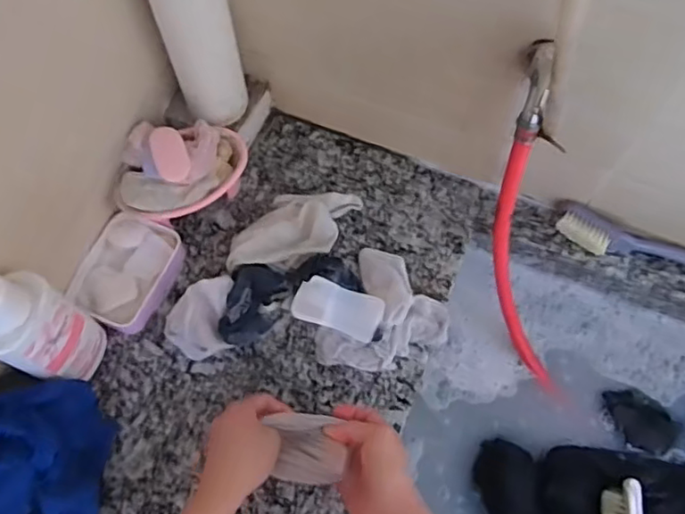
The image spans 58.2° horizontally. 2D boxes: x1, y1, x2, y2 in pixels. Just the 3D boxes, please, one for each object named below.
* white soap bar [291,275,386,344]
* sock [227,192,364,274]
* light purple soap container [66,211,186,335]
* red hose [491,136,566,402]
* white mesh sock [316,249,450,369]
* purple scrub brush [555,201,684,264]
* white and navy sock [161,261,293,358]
[{"bbox_3d":[-0.005,0.059,0.707,0.101,0.013,0.051,19,92,12],"label":"white soap bar"},{"bbox_3d":[-0.054,-0.031,0.736,0.168,0.040,0.081,-42,74,-16],"label":"sock"},{"bbox_3d":[-0.248,0.017,0.713,0.094,0.037,0.123,24,70,9],"label":"light purple soap container"},{"bbox_3d":[0.210,0.029,0.719,0.023,0.390,0.091,-30,40,-12],"label":"red hose"},{"bbox_3d":[0.053,0.071,0.702,0.125,0.031,0.145,27,70,10],"label":"white mesh sock"},{"bbox_3d":[0.371,-0.008,0.738,0.223,0.037,0.044,18,69,7],"label":"purple scrub brush"},{"bbox_3d":[-0.127,0.062,0.694,0.141,0.045,0.078,-29,71,-12],"label":"white and navy sock"}]

